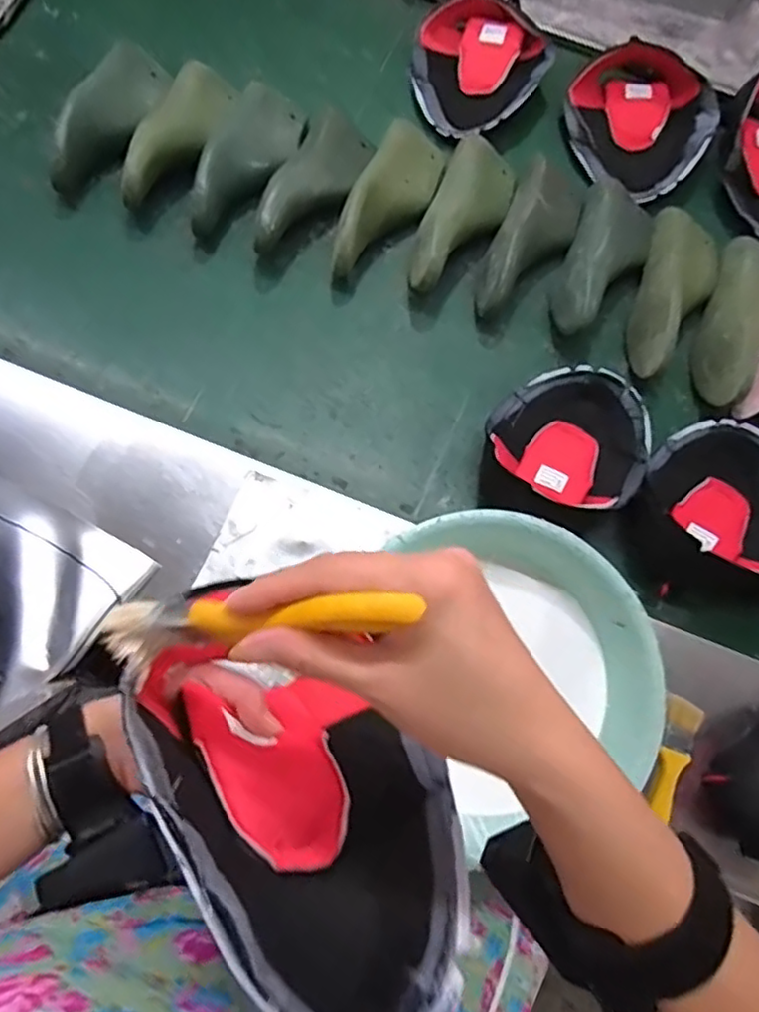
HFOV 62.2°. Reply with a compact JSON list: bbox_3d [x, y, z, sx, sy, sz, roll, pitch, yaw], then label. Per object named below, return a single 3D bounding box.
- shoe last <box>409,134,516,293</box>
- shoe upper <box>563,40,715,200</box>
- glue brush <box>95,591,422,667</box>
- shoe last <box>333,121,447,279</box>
[{"bbox_3d":[0.109,-0.377,0.826,0.093,0.073,0.236,22,76,0],"label":"shoe last"},{"bbox_3d":[0.356,-0.532,0.867,0.202,0.051,0.186,44,77,5],"label":"shoe upper"},{"bbox_3d":[-0.057,0.051,0.267,0.158,0.017,0.027,-10,74,29],"label":"glue brush"},{"bbox_3d":[0.003,-0.404,0.835,0.103,0.074,0.233,29,75,4],"label":"shoe last"}]

